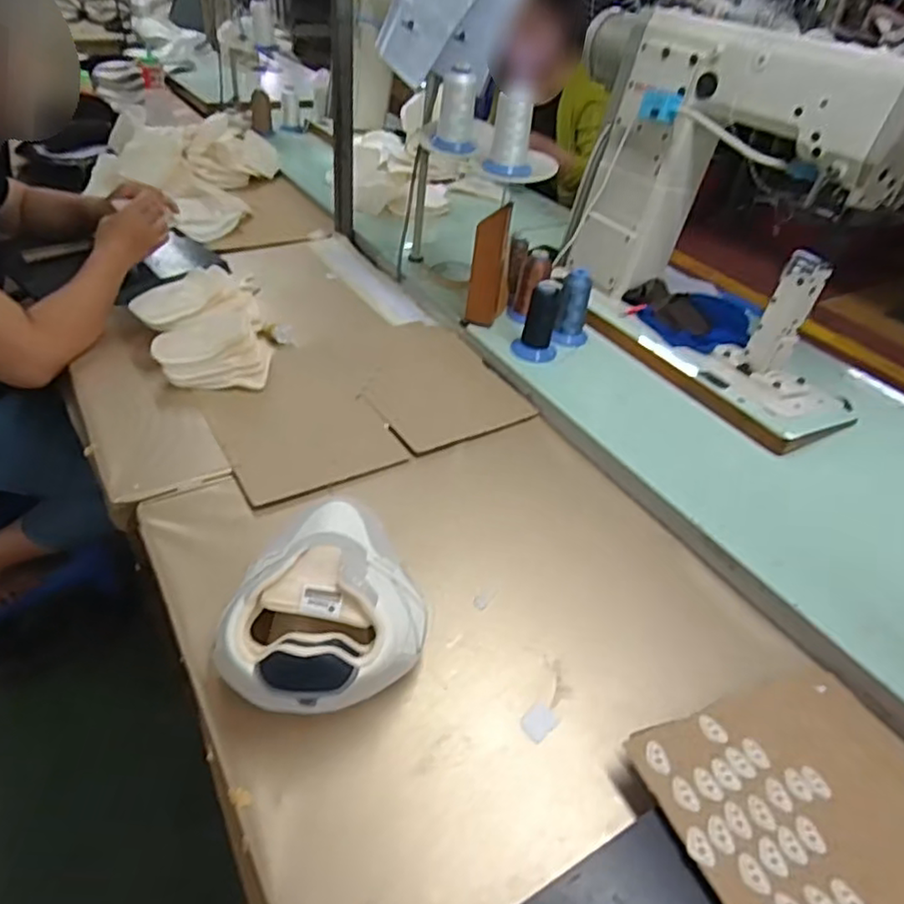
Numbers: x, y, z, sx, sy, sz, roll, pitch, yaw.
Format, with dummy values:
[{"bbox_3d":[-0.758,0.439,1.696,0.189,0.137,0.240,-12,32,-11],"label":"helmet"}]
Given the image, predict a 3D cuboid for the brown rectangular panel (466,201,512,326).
[{"bbox_3d":[0.062,-0.292,1.020,0.055,0.184,0.074,14,40,10],"label":"brown rectangular panel"}]

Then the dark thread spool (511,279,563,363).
[{"bbox_3d":[0.131,-0.206,0.979,0.067,0.114,0.077,6,39,1],"label":"dark thread spool"}]

